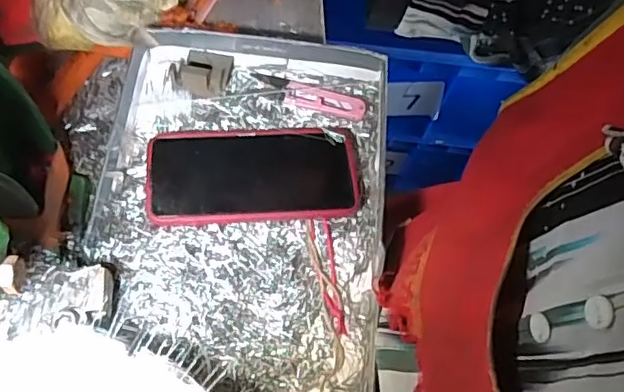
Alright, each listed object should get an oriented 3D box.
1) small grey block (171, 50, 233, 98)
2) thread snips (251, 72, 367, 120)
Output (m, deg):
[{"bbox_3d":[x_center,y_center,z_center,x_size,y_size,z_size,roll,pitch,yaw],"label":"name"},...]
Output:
[{"bbox_3d":[-0.094,-0.109,0.474,0.046,0.030,0.042,9,68,-1],"label":"small grey block"},{"bbox_3d":[-0.003,-0.087,0.488,0.100,0.005,0.025,15,68,1],"label":"thread snips"}]

